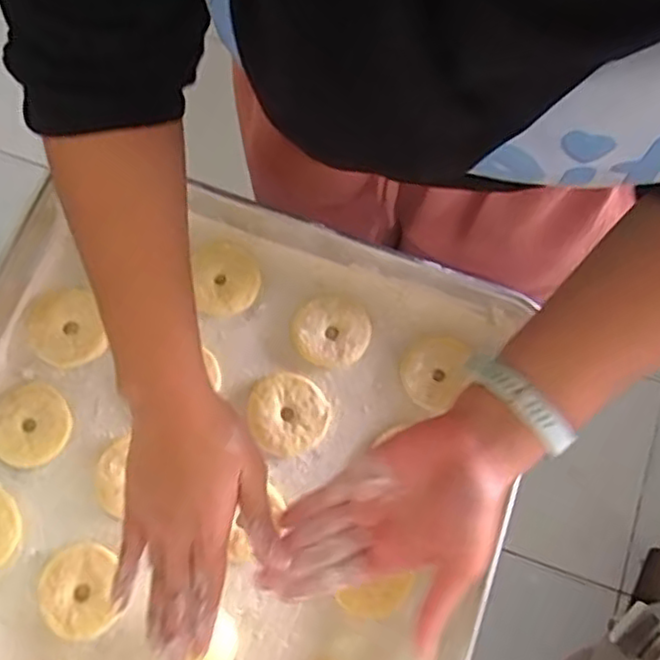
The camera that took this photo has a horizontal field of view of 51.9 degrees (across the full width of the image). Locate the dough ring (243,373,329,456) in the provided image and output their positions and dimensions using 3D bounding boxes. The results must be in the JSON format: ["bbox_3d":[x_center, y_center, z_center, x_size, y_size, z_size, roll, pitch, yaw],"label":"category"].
[{"bbox_3d":[-0.032,0.063,0.516,0.058,0.009,0.062,1,75,-2],"label":"dough ring"}]

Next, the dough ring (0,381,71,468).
[{"bbox_3d":[-0.225,0.070,0.506,0.057,0.006,0.061,1,75,-2],"label":"dough ring"}]

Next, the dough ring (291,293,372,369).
[{"bbox_3d":[0.001,0.001,0.531,0.058,0.010,0.057,1,75,-2],"label":"dough ring"}]

